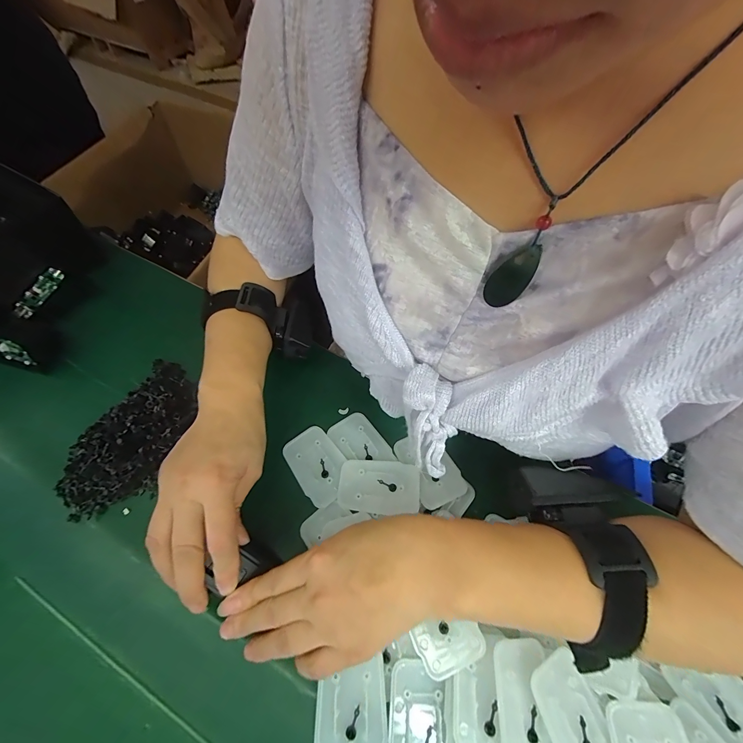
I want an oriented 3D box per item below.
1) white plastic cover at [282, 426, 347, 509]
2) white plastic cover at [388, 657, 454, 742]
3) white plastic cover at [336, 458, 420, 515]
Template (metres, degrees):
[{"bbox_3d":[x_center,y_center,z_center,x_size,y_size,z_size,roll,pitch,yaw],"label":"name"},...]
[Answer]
[{"bbox_3d":[-0.050,0.085,0.302,0.046,0.004,0.067,-35,65,-20],"label":"white plastic cover"},{"bbox_3d":[0.031,0.228,0.208,0.041,0.013,0.067,0,58,-1],"label":"white plastic cover"},{"bbox_3d":[0.007,0.100,0.290,0.069,0.010,0.047,8,59,3],"label":"white plastic cover"}]

